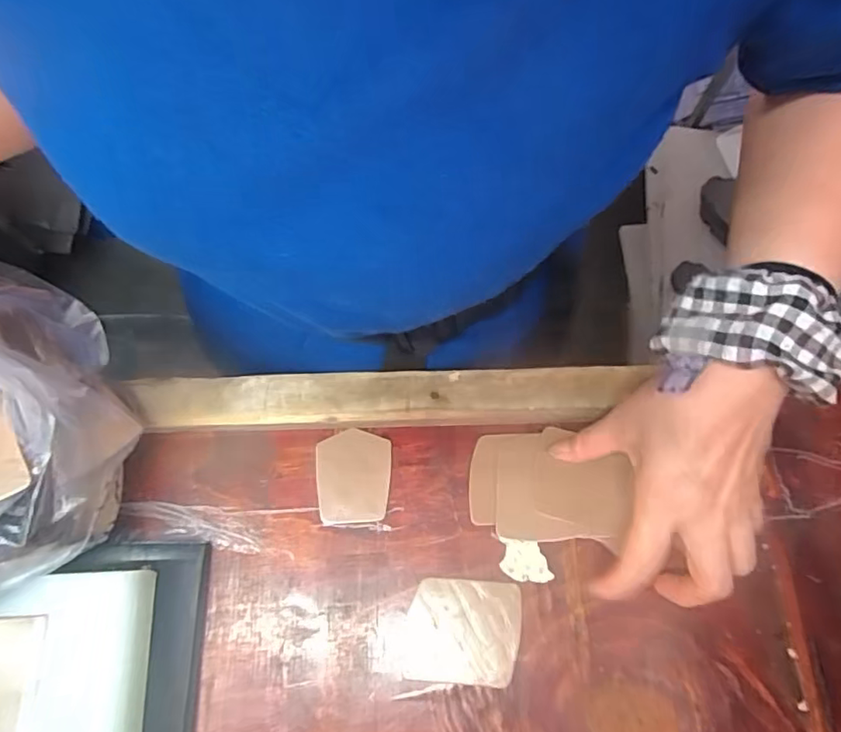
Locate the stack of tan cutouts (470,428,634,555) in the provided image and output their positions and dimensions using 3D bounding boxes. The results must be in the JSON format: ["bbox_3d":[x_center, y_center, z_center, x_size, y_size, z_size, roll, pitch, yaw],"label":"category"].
[{"bbox_3d":[0.079,0.074,0.352,0.091,0.024,0.068,4,72,2],"label":"stack of tan cutouts"}]

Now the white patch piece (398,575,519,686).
[{"bbox_3d":[0.025,0.160,0.338,0.068,0.004,0.057,4,72,2],"label":"white patch piece"}]

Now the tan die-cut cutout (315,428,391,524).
[{"bbox_3d":[-0.044,0.072,0.369,0.048,0.004,0.058,-5,72,-1],"label":"tan die-cut cutout"}]

